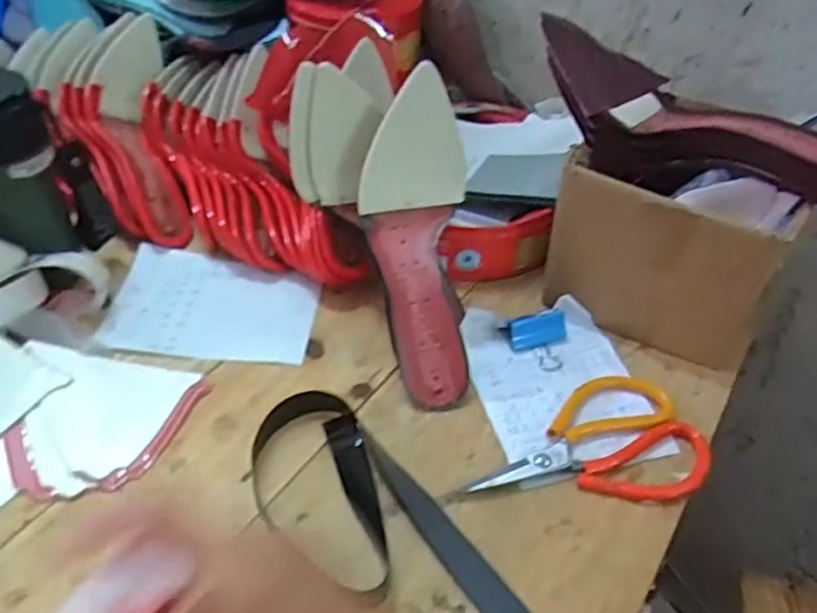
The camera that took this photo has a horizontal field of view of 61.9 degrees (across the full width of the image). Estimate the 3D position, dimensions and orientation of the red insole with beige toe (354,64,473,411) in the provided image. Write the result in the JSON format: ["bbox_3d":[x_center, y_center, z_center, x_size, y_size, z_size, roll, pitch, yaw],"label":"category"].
[{"bbox_3d":[0.008,-0.050,0.548,0.087,0.063,0.261,-5,85,-5],"label":"red insole with beige toe"}]

